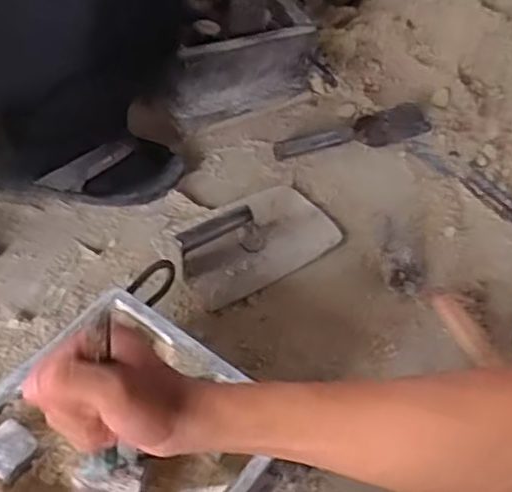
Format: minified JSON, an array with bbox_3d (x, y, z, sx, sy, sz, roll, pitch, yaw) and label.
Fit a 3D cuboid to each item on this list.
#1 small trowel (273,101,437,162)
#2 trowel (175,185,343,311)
[{"bbox_3d":[0.153,-0.178,0.989,0.270,0.029,0.057,-16,55,-19],"label":"small trowel"},{"bbox_3d":[-0.003,-0.028,0.815,0.223,0.078,0.138,-27,57,-24],"label":"trowel"}]

